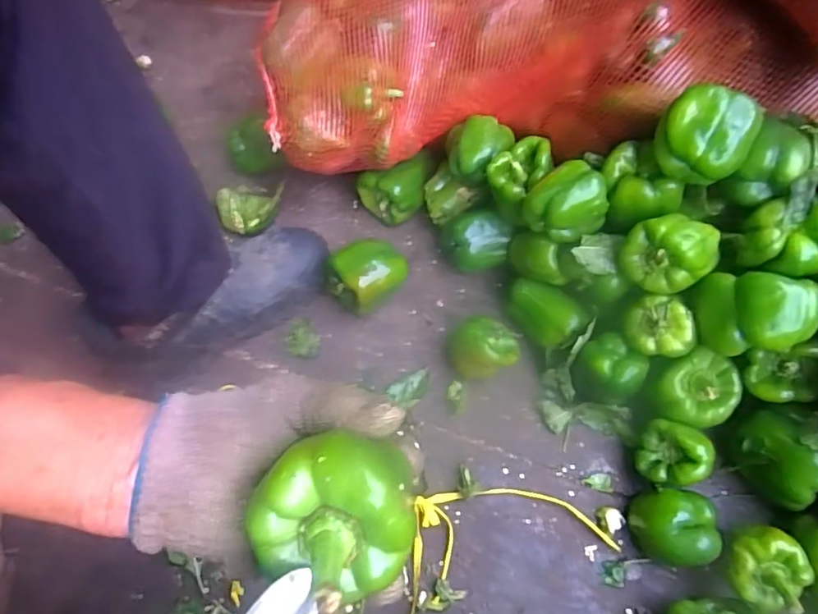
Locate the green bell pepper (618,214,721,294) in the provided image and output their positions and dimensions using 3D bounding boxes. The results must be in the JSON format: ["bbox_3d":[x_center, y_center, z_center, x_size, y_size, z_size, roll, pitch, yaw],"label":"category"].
[{"bbox_3d":[0.243,-0.049,0.499,0.075,0.057,0.058,-12,64,-2],"label":"green bell pepper"}]

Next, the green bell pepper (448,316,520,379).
[{"bbox_3d":[0.081,0.045,0.591,0.073,0.058,0.058,-8,64,0],"label":"green bell pepper"}]

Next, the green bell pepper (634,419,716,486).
[{"bbox_3d":[0.258,0.149,0.536,0.057,0.067,0.054,-1,64,3],"label":"green bell pepper"}]

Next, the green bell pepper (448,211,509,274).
[{"bbox_3d":[0.083,-0.073,0.648,0.070,0.068,0.059,0,64,4],"label":"green bell pepper"}]

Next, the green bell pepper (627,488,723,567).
[{"bbox_3d":[0.249,0.208,0.509,0.067,0.064,0.063,-2,64,3],"label":"green bell pepper"}]

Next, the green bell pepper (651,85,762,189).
[{"bbox_3d":[0.250,-0.146,0.461,0.072,0.063,0.062,33,70,18],"label":"green bell pepper"}]

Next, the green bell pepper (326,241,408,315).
[{"bbox_3d":[-0.047,-0.031,0.631,0.089,0.070,0.064,-23,65,-8],"label":"green bell pepper"}]

